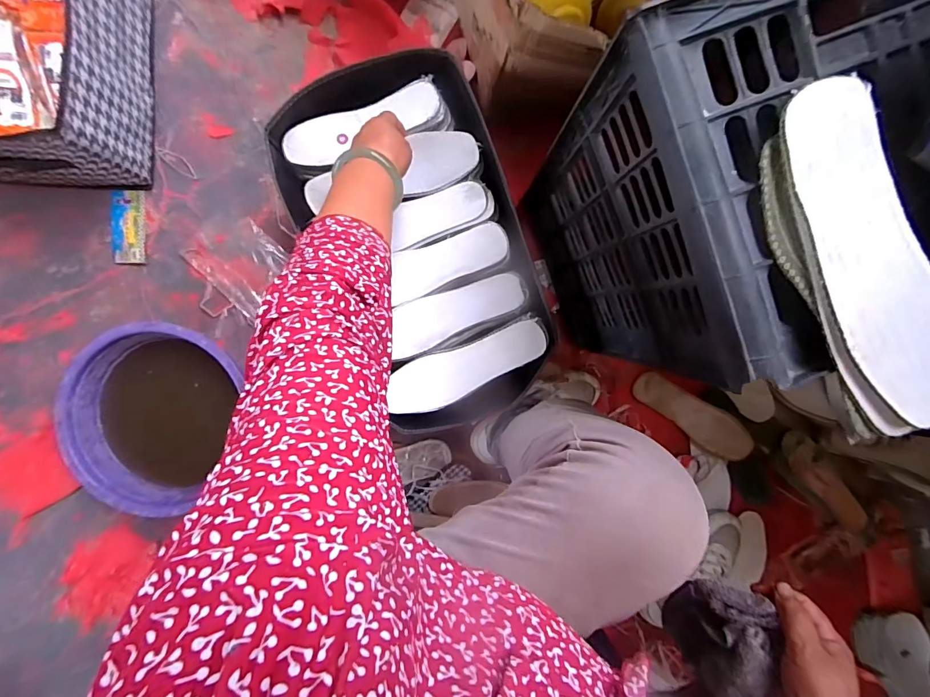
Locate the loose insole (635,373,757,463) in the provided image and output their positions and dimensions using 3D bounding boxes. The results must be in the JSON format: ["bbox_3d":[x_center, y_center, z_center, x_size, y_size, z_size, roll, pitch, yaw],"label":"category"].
[{"bbox_3d":[0.409,0.120,0.761,0.228,0.008,0.070,37,108,2],"label":"loose insole"}]

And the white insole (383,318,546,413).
[{"bbox_3d":[0.002,0.030,0.584,0.227,0.019,0.072,-20,94,0],"label":"white insole"}]

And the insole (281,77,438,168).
[{"bbox_3d":[-0.140,-0.304,0.580,0.215,0.023,0.055,-17,95,4],"label":"insole"}]

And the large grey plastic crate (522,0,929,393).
[{"bbox_3d":[0.300,-0.165,0.483,0.327,0.408,0.268,-21,94,0],"label":"large grey plastic crate"}]

